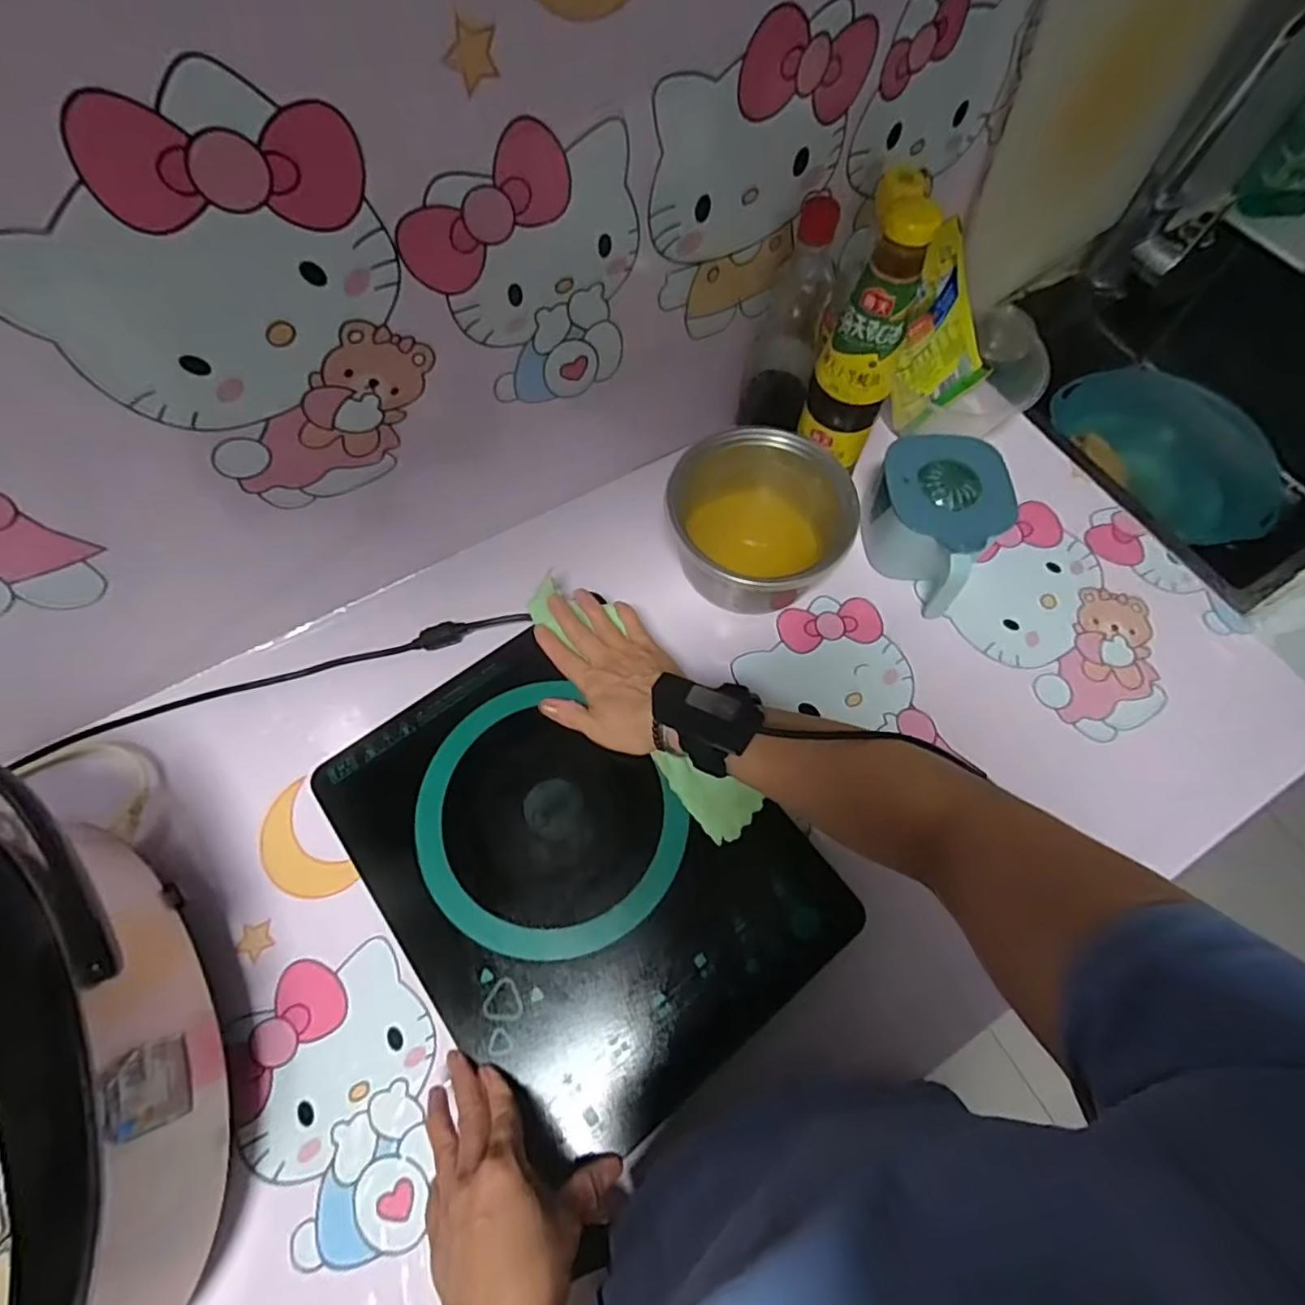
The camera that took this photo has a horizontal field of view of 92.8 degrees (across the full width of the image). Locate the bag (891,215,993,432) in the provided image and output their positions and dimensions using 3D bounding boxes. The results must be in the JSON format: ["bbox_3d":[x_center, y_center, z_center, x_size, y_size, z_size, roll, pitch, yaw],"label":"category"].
[{"bbox_3d":[0.293,-0.333,0.632,0.113,0.166,0.020,-25,31,-11],"label":"bag"}]

